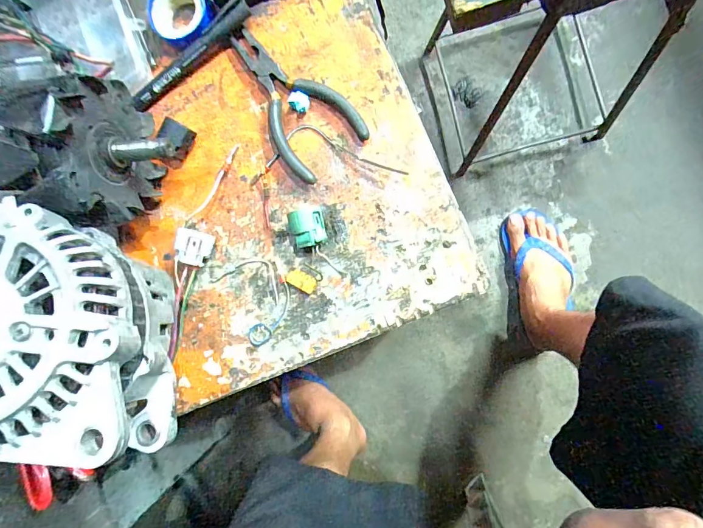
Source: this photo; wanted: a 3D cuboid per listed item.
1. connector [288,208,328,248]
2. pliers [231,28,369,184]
[{"bbox_3d":[-0.033,-0.027,0.311,0.026,0.023,0.029,-9,88,7],"label":"connector"},{"bbox_3d":[-0.052,-0.129,0.319,0.065,0.013,0.132,-42,84,5],"label":"pliers"}]

